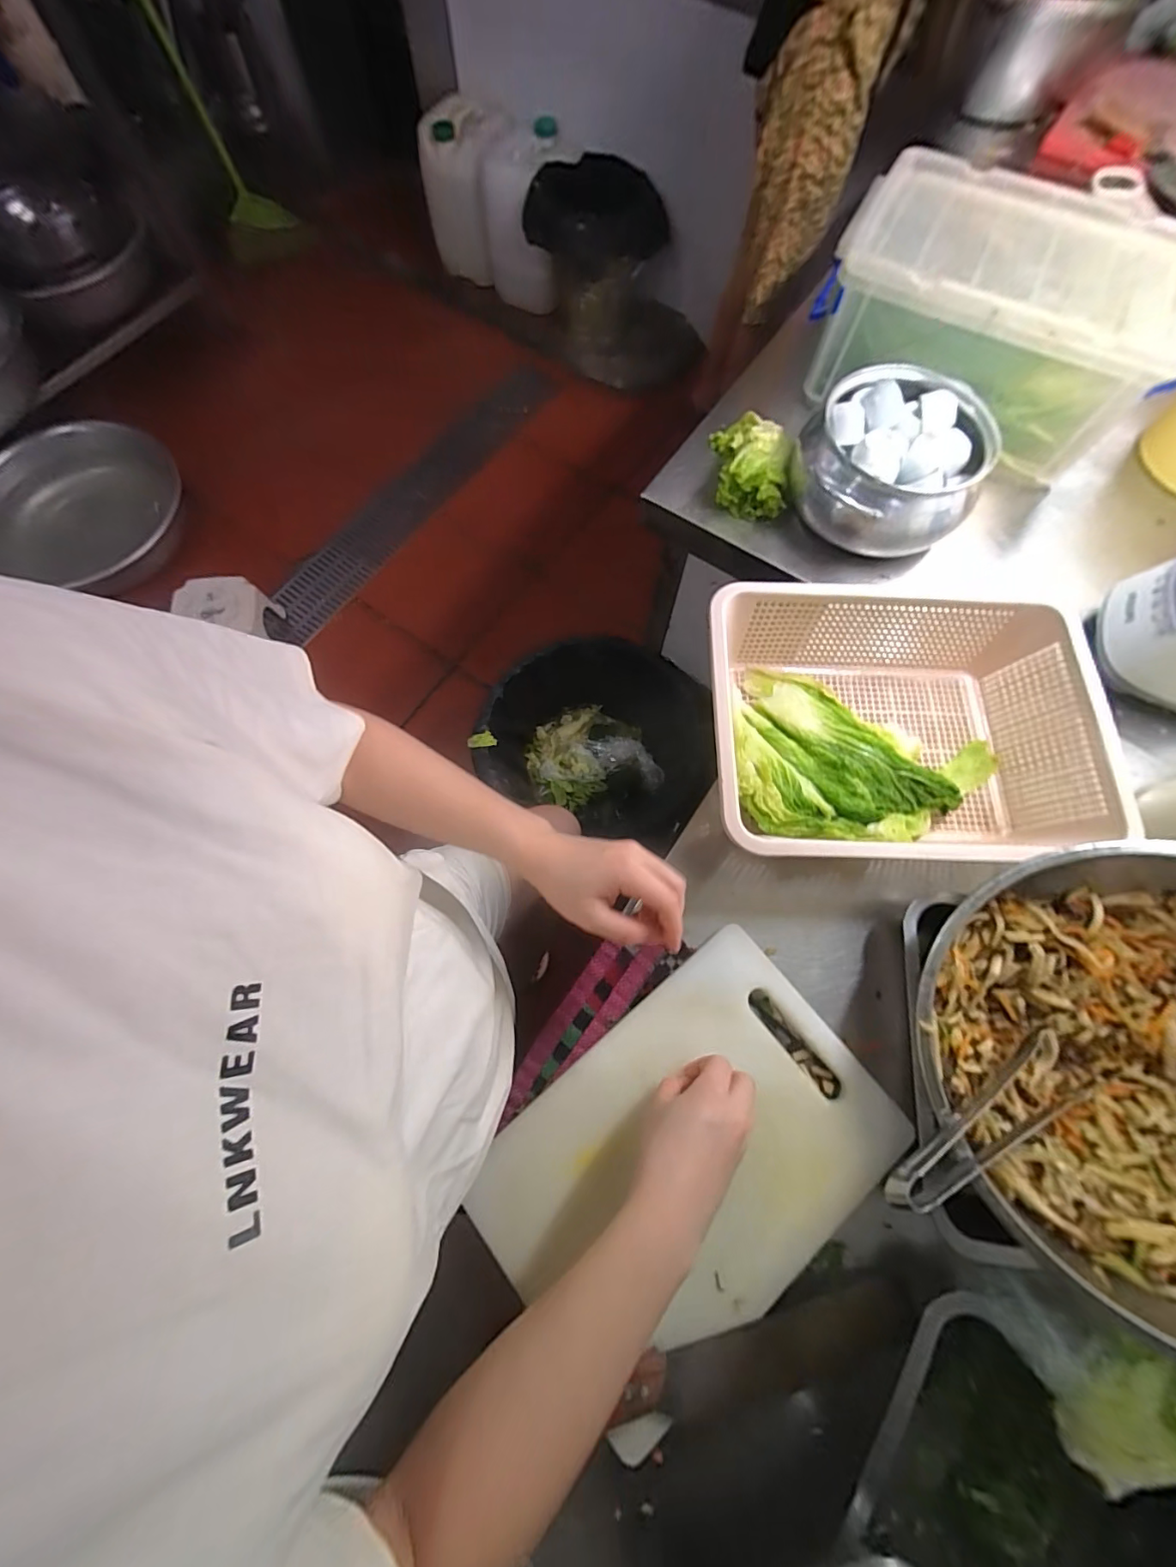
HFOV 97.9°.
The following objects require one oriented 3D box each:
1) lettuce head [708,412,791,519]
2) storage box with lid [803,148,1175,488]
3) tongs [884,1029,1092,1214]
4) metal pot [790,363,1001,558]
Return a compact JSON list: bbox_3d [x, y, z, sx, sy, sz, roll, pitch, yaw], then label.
[{"bbox_3d":[0.206,-0.408,0.649,0.086,0.053,0.138,2,72,-1],"label":"lettuce head"},{"bbox_3d":[0.479,-0.562,0.621,0.367,0.154,0.252,23,73,6],"label":"storage box with lid"},{"bbox_3d":[0.279,0.239,0.357,0.204,0.032,0.060,-7,71,-28],"label":"tongs"},{"bbox_3d":[0.355,-0.376,0.593,0.198,0.105,0.182,0,72,-1],"label":"metal pot"}]

